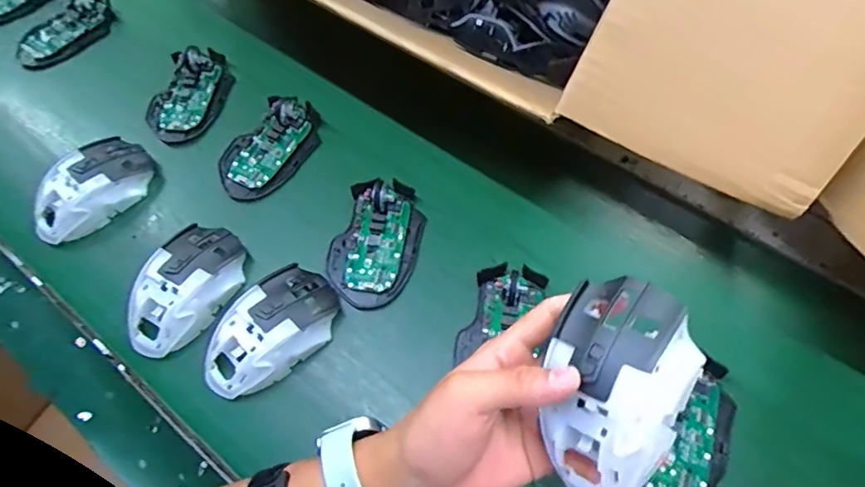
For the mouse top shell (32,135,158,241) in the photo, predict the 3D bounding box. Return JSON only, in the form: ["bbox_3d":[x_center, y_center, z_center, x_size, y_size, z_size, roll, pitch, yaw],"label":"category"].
[{"bbox_3d":[-0.317,-0.049,0.506,0.073,0.039,0.117,37,72,19],"label":"mouse top shell"}]

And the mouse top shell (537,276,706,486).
[{"bbox_3d":[0.089,0.074,0.275,0.069,0.034,0.110,24,86,28],"label":"mouse top shell"}]

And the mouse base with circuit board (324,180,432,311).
[{"bbox_3d":[-0.048,-0.004,0.463,0.072,0.024,0.114,16,67,11],"label":"mouse base with circuit board"}]

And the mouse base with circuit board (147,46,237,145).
[{"bbox_3d":[-0.250,-0.152,0.564,0.061,0.025,0.112,9,65,8],"label":"mouse base with circuit board"}]

